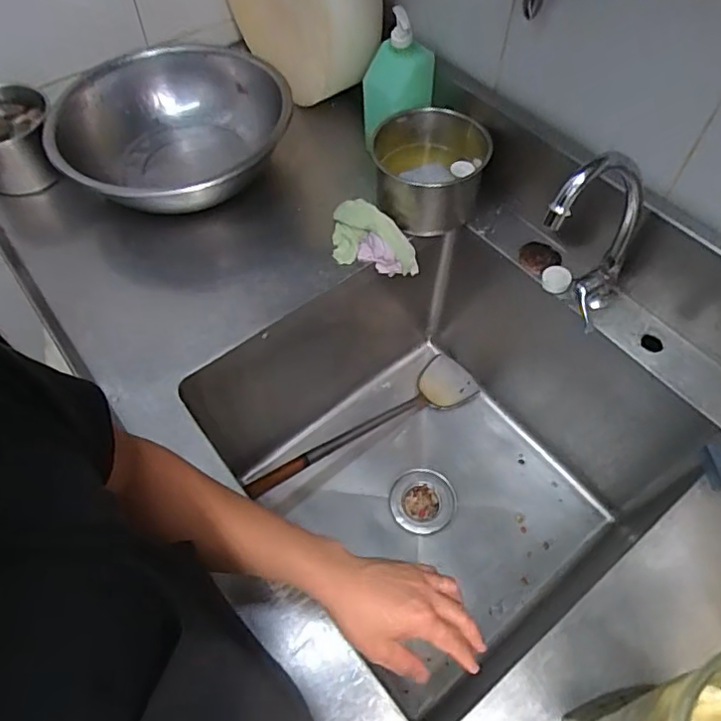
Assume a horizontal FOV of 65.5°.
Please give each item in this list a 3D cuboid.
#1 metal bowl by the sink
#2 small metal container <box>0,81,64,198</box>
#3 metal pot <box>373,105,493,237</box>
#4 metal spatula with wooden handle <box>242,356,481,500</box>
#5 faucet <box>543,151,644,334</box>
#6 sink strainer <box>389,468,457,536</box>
[{"bbox_3d":[-0.315,-0.352,0.922,0.357,0.145,0.346,0,57,0],"label":"metal bowl by the sink"},{"bbox_3d":[-0.575,-0.359,0.929,0.148,0.113,0.148,-8,58,-6],"label":"small metal container"},{"bbox_3d":[0.102,-0.292,0.869,0.165,0.125,0.160,0,57,0],"label":"metal pot"},{"bbox_3d":[0.016,0.119,1.027,0.503,0.064,0.111,-22,58,-36],"label":"metal spatula with wooden handle"},{"bbox_3d":[0.287,-0.135,0.667,0.121,0.329,0.078,-40,63,8],"label":"faucet"},{"bbox_3d":[0.114,0.260,1.027,0.115,0.026,0.116,0,57,0],"label":"sink strainer"}]

